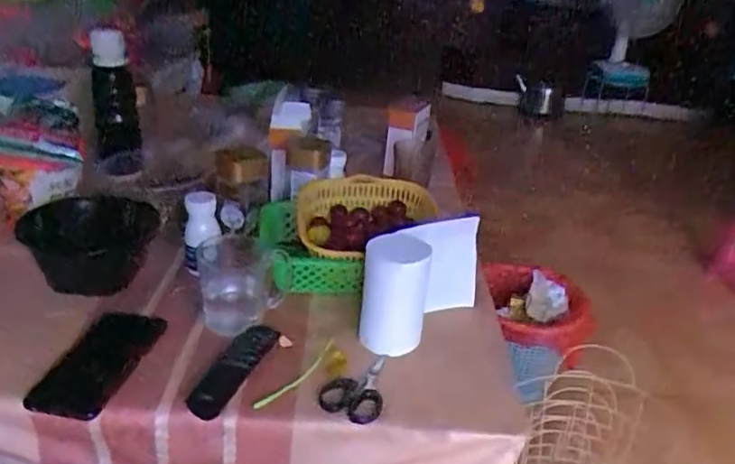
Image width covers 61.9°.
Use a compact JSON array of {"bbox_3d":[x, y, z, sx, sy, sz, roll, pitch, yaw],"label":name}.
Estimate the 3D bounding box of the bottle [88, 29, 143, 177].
[{"bbox_3d":[-0.449,-0.228,1.090,0.073,0.253,0.073,-7,7,-19],"label":"bottle"}]

